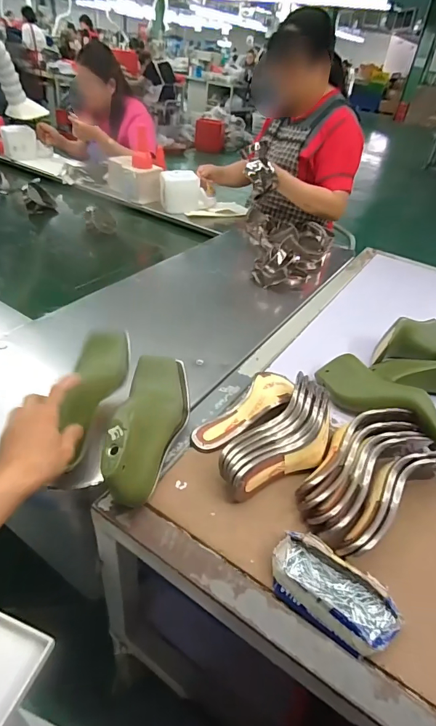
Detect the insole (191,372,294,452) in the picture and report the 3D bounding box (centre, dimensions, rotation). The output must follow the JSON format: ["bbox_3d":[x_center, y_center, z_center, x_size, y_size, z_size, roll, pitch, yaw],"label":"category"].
[{"bbox_3d":[0.049,0.072,0.622,0.067,0.035,0.199,32,44,28],"label":"insole"}]

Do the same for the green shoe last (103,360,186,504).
[{"bbox_3d":[-0.092,0.078,0.550,0.082,0.090,0.228,5,38,-3],"label":"green shoe last"}]

